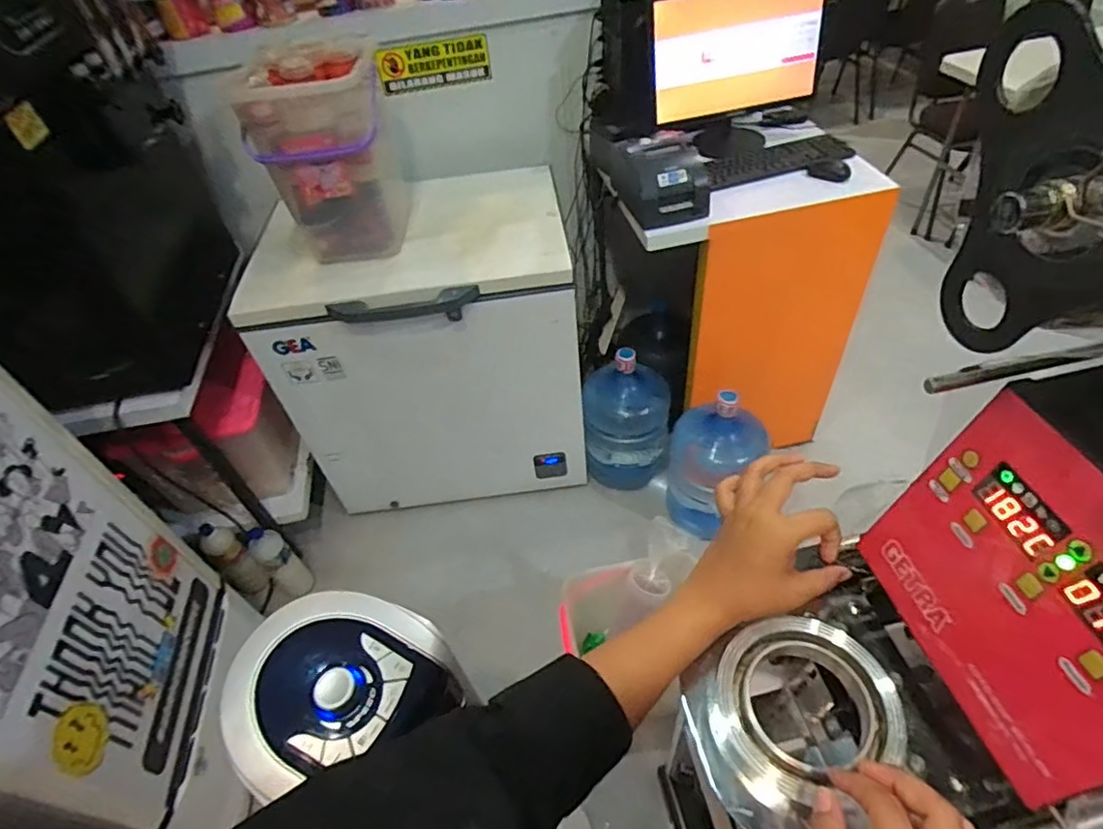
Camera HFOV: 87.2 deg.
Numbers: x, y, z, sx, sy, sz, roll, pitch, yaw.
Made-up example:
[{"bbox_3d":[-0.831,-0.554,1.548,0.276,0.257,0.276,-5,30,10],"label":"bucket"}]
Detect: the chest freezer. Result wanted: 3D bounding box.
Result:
[{"bbox_3d":[-0.329,-0.196,1.791,0.826,0.810,0.567,-3,47,5],"label":"chest freezer"}]

